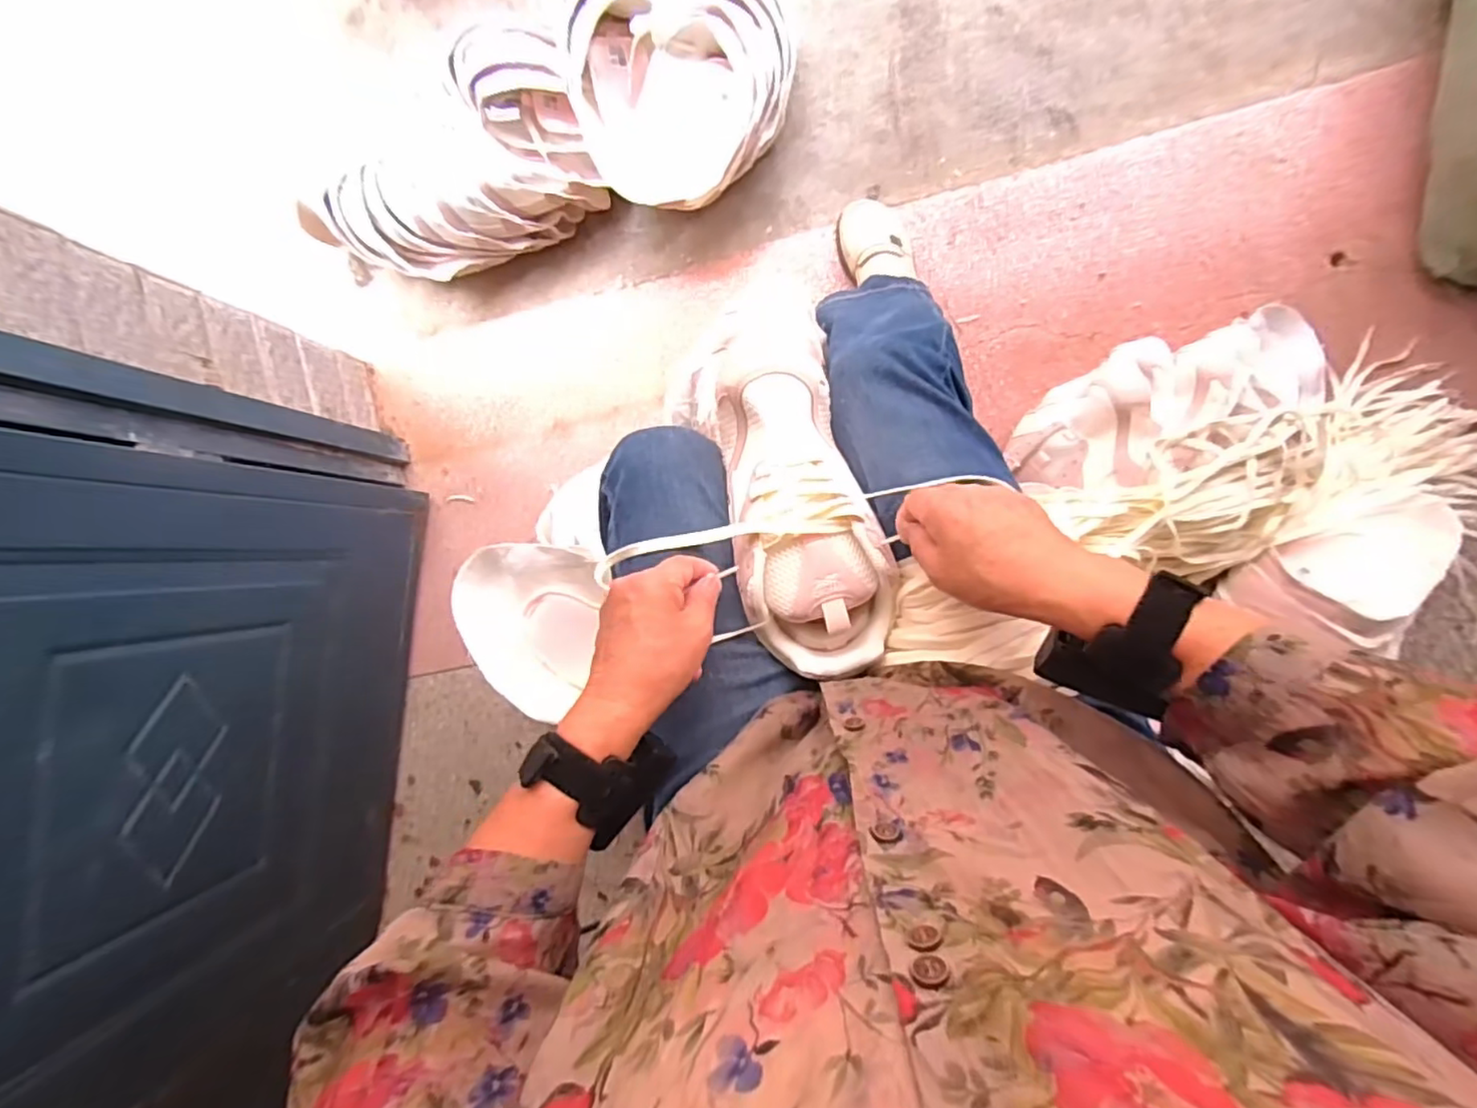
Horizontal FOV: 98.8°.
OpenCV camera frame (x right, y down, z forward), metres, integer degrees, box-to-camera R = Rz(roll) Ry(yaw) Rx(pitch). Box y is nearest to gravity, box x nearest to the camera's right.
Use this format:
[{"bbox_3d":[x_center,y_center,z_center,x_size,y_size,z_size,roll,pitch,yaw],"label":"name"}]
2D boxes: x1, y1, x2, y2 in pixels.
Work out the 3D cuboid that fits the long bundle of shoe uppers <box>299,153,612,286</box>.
[{"bbox_3d":[-0.413,-0.462,0.904,0.425,0.153,0.109,-2,89,9],"label":"long bundle of shoe uppers"}]

